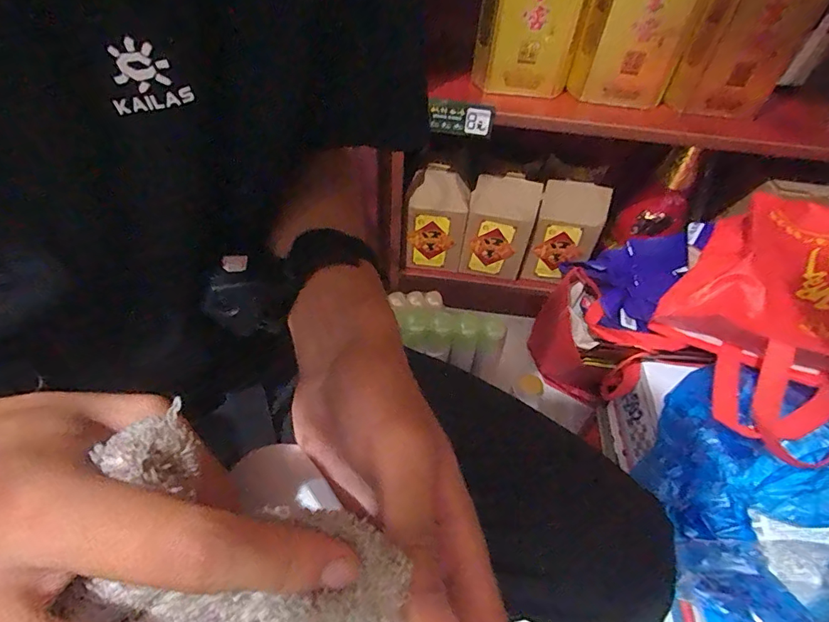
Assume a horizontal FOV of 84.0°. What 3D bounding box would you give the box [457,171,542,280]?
[{"bbox_3d":[0.159,-0.156,0.880,0.123,0.211,0.046,6,50,2],"label":"box"}]

